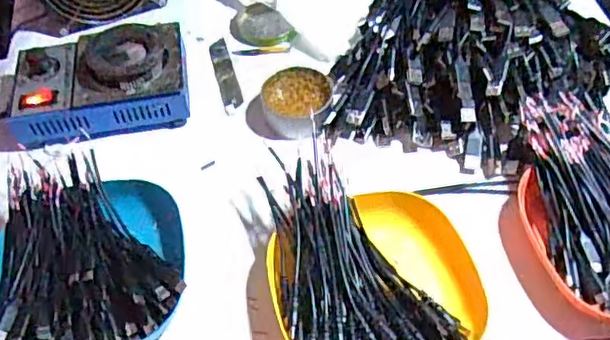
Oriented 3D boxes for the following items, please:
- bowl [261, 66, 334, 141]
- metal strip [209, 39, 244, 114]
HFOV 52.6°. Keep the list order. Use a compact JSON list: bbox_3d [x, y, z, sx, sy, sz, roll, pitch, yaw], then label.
[{"bbox_3d":[-0.006,-0.058,0.553,0.061,0.023,0.070,3,54,5],"label":"bowl"},{"bbox_3d":[-0.077,-0.092,0.598,0.018,0.004,0.103,-14,54,-7],"label":"metal strip"}]

